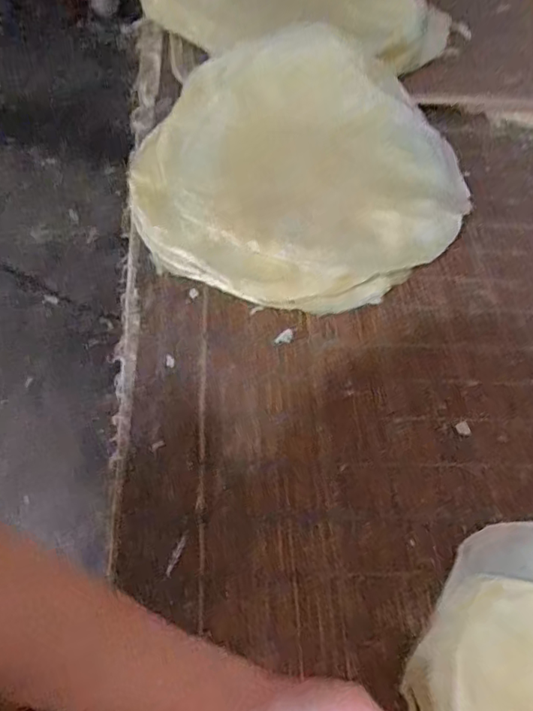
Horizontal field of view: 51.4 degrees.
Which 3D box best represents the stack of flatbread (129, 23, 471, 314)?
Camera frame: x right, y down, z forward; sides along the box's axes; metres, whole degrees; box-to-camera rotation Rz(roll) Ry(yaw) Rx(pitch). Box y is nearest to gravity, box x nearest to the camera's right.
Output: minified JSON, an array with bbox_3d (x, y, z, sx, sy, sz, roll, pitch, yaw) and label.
[{"bbox_3d":[0.038,-0.228,0.672,0.395,0.111,0.357,-25,60,-21],"label":"stack of flatbread"}]

